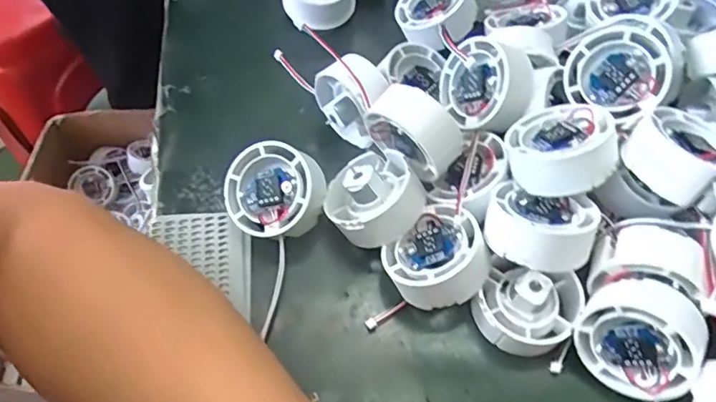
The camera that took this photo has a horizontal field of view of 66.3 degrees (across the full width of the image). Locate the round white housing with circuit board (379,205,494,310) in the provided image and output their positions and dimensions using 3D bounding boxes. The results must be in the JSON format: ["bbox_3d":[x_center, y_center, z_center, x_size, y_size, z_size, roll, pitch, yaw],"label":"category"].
[{"bbox_3d":[0.043,0.030,0.292,0.052,0.019,0.047,-42,46,-5],"label":"round white housing with circuit board"}]

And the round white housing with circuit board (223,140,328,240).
[{"bbox_3d":[-0.047,-0.005,0.314,0.054,0.021,0.052,-1,84,14],"label":"round white housing with circuit board"}]

